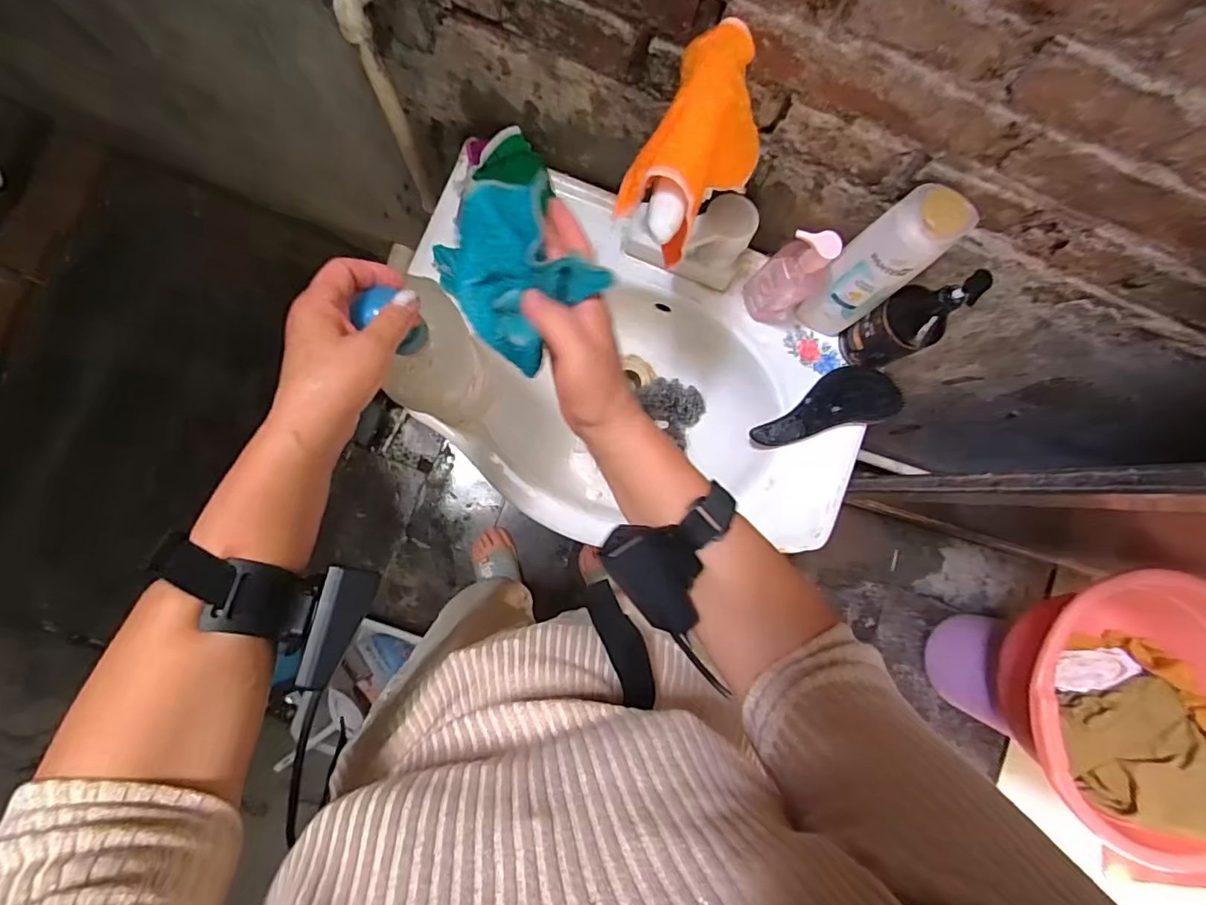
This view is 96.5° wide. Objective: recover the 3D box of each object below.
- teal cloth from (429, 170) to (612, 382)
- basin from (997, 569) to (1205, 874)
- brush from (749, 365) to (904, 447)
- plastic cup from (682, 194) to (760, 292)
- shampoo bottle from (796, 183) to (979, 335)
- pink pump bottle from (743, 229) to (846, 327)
[{"bbox_3d":[-0.061,-0.122,0.361,0.096,0.030,0.120,-47,68,31],"label":"teal cloth"},{"bbox_3d":[0.946,0.445,1.005,0.505,0.258,0.427,0,86,-5],"label":"basin"},{"bbox_3d":[0.269,-0.059,0.660,0.181,0.041,0.072,-14,87,-6],"label":"brush"},{"bbox_3d":[0.132,-0.238,0.620,0.066,0.115,0.053,18,85,-3],"label":"plastic cup"},{"bbox_3d":[0.284,-0.193,0.575,0.065,0.220,0.077,-40,90,-6],"label":"shampoo bottle"},{"bbox_3d":[0.208,-0.189,0.596,0.049,0.156,0.070,-40,90,-6],"label":"pink pump bottle"}]

